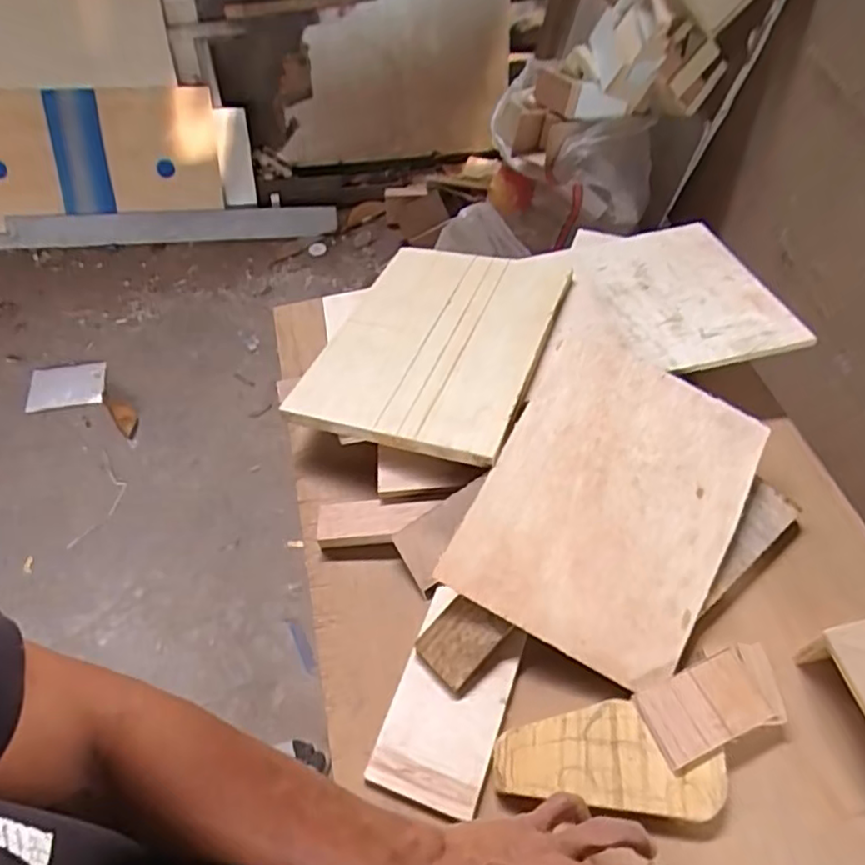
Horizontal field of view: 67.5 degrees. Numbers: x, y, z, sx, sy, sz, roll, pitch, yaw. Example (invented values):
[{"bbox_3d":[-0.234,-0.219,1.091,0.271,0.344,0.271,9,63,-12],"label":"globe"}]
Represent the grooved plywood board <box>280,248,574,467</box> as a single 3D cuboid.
[{"bbox_3d":[0.009,-0.113,0.736,0.237,0.021,0.336,10,48,20],"label":"grooved plywood board"}]

